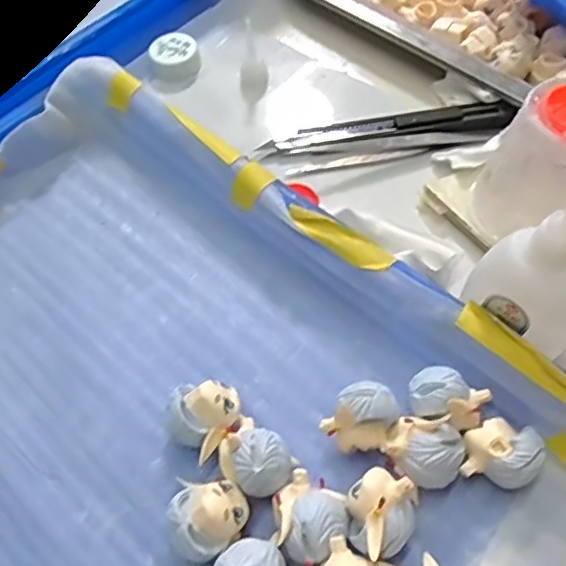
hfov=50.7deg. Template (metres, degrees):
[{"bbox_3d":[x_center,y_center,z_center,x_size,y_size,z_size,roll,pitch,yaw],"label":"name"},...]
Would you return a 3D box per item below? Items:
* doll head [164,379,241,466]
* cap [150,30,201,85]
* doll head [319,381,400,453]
[{"bbox_3d":[-0.030,0.051,0.231,0.024,0.020,0.028,37,68,22],"label":"doll head"},{"bbox_3d":[-0.064,-0.135,0.357,0.027,0.013,0.031,-11,60,-4],"label":"cap"},{"bbox_3d":[0.030,0.052,0.228,0.021,0.027,0.027,37,68,22],"label":"doll head"}]

